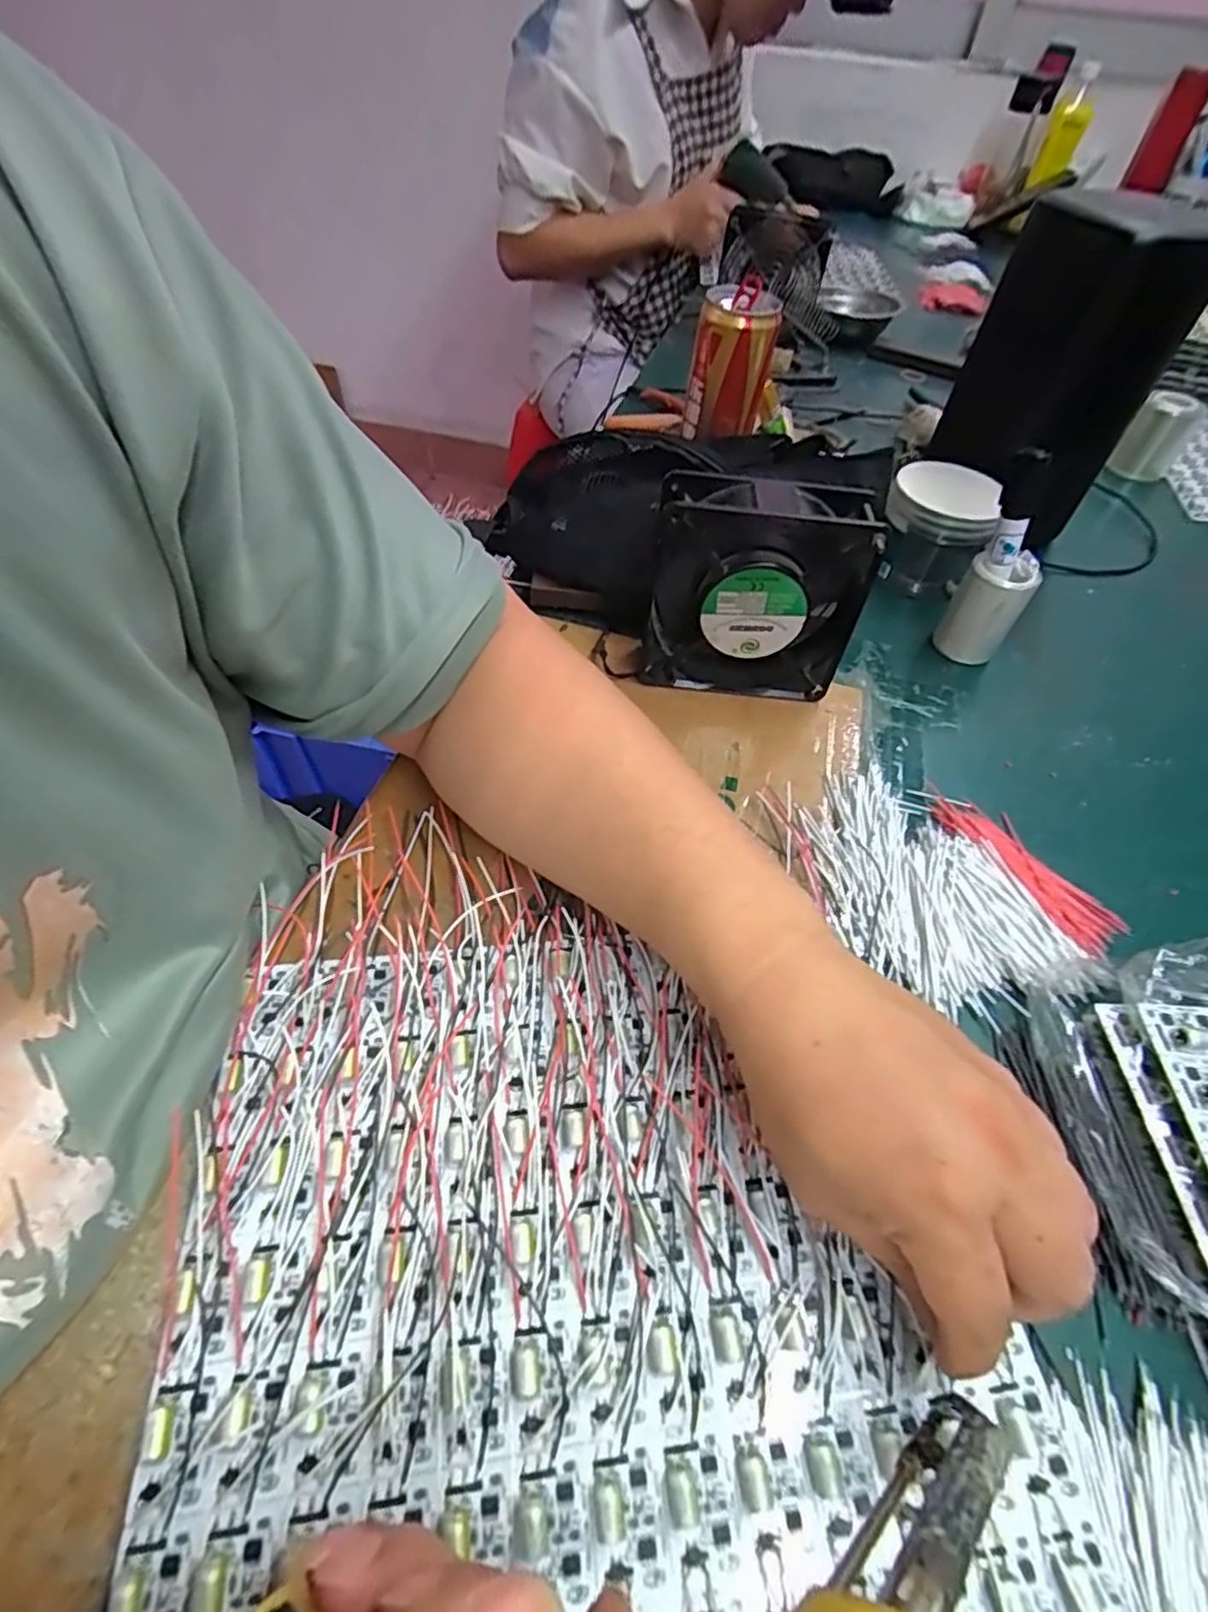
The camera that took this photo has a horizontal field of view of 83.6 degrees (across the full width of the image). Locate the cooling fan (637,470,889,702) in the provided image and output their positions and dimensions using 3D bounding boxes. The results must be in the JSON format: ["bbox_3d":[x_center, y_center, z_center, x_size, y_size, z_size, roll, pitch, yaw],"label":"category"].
[{"bbox_3d":[0.088,-0.124,0.401,0.119,0.125,0.043,6,52,1],"label":"cooling fan"}]

